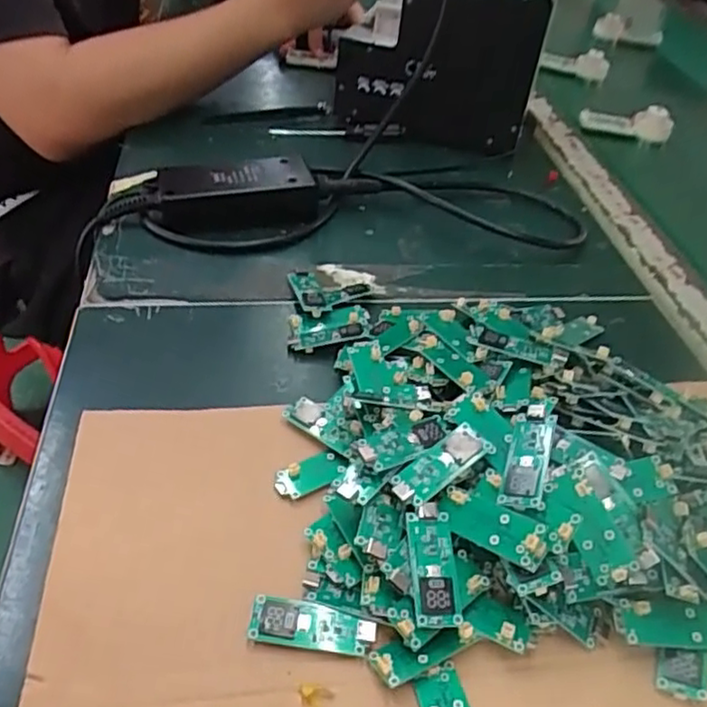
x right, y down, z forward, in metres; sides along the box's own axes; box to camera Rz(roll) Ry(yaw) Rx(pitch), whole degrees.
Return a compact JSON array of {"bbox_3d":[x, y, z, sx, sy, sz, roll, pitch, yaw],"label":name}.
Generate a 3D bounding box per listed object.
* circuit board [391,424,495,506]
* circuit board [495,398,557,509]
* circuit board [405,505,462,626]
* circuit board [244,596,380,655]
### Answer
[{"bbox_3d":[0.041,0.051,0.305,0.051,0.004,0.017,-31,61,-21],"label":"circuit board"},{"bbox_3d":[0.080,0.046,0.303,0.020,0.007,0.054,-2,48,29],"label":"circuit board"},{"bbox_3d":[0.034,0.089,0.283,0.020,0.005,0.050,1,54,-6],"label":"circuit board"},{"bbox_3d":[-0.017,0.113,0.275,0.051,0.006,0.019,6,42,1],"label":"circuit board"}]

